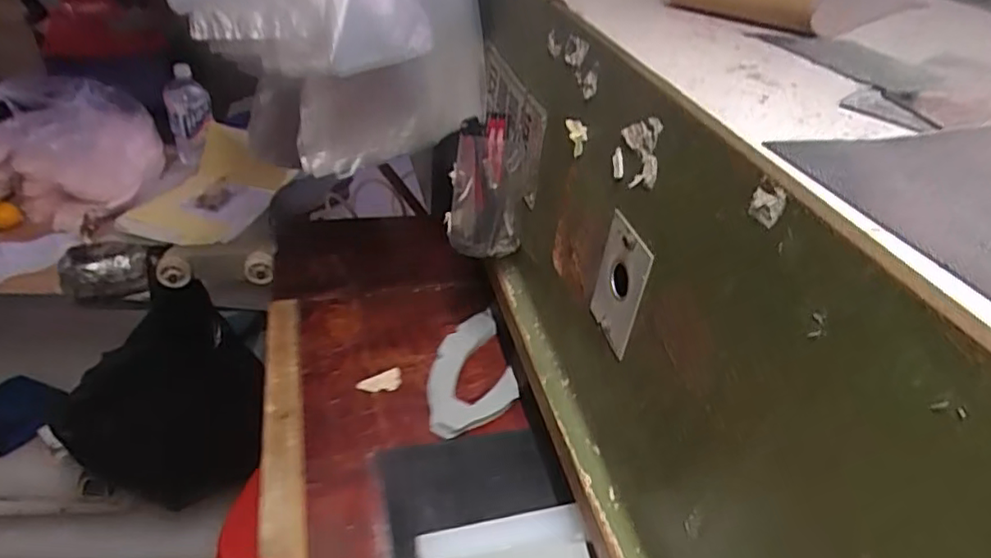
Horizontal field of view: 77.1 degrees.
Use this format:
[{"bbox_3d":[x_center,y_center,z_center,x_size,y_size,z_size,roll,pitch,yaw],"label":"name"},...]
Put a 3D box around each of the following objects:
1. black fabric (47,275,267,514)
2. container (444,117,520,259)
[{"bbox_3d":[-0.519,0.187,0.981,0.318,0.396,0.117,4,36,-2],"label":"black fabric"},{"bbox_3d":[-0.015,-0.093,0.637,0.071,0.128,0.073,3,36,-5],"label":"container"}]

